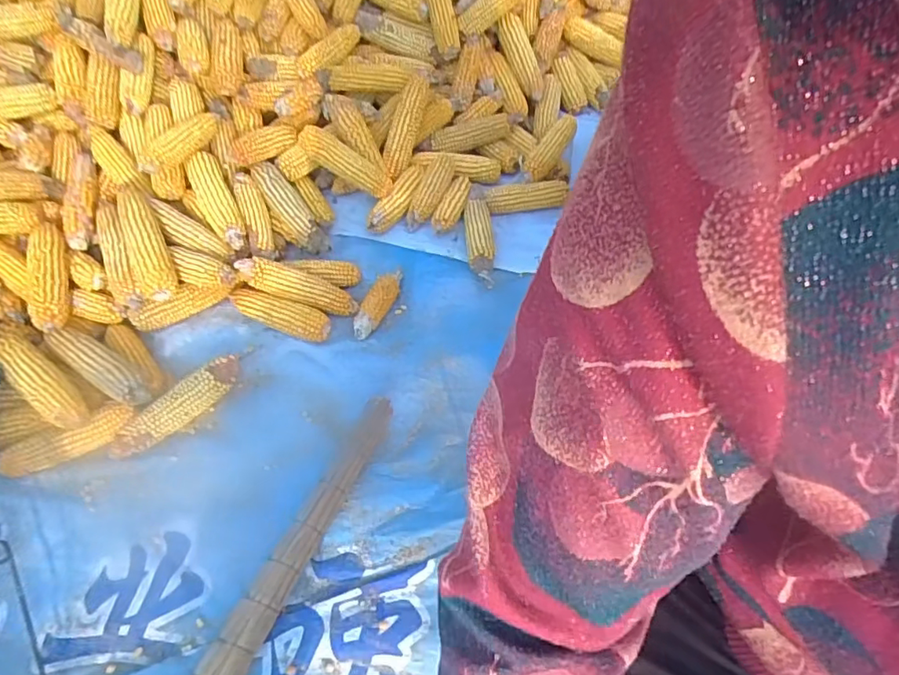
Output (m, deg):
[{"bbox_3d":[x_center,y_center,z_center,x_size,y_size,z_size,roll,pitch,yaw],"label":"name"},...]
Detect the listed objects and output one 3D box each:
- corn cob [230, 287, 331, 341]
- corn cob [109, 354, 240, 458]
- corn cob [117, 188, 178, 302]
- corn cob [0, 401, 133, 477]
[{"bbox_3d":[-0.249,-0.032,0.824,0.155,0.045,0.045,19,61,10],"label":"corn cob"},{"bbox_3d":[-0.359,0.093,0.739,0.186,0.034,0.050,-35,65,-19],"label":"corn cob"},{"bbox_3d":[-0.428,-0.132,0.781,0.049,0.054,0.178,-25,62,-15],"label":"corn cob"},{"bbox_3d":[-0.486,0.132,0.712,0.163,0.035,0.045,-22,62,-13],"label":"corn cob"}]

